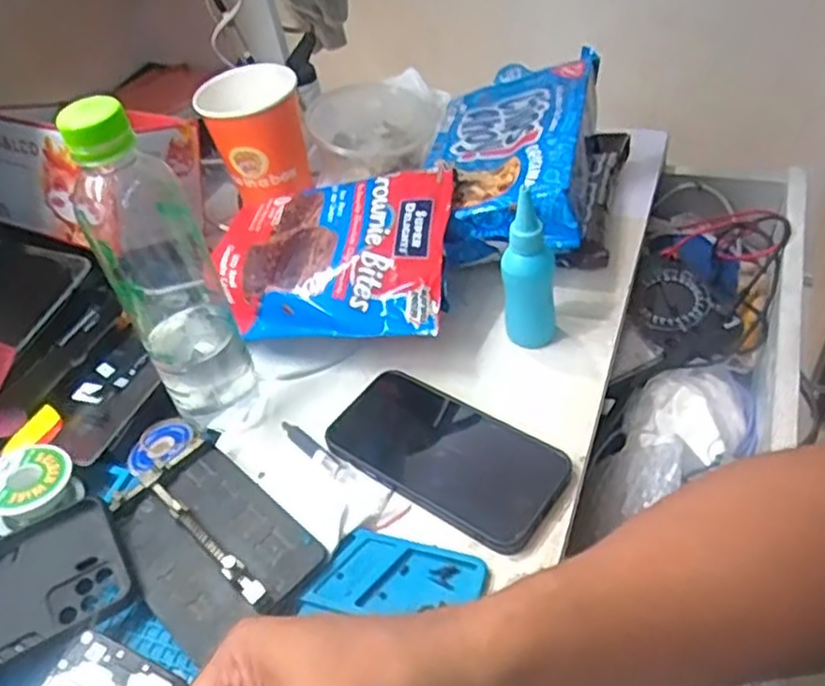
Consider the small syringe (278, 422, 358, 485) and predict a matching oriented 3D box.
[{"bbox_3d":[-0.063,0.071,0.474,0.012,0.012,0.073,-39,51,-26],"label":"small syringe"}]

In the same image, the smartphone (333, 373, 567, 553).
[{"bbox_3d":[0.020,0.066,0.453,0.145,0.012,0.075,24,54,31],"label":"smartphone"}]

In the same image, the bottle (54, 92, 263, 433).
[{"bbox_3d":[-0.148,-0.038,0.442,0.060,0.225,0.067,-25,46,-14],"label":"bottle"}]

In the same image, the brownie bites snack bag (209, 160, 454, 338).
[{"bbox_3d":[-0.059,-0.063,0.551,0.179,0.045,0.134,2,68,18],"label":"brownie bites snack bag"}]

